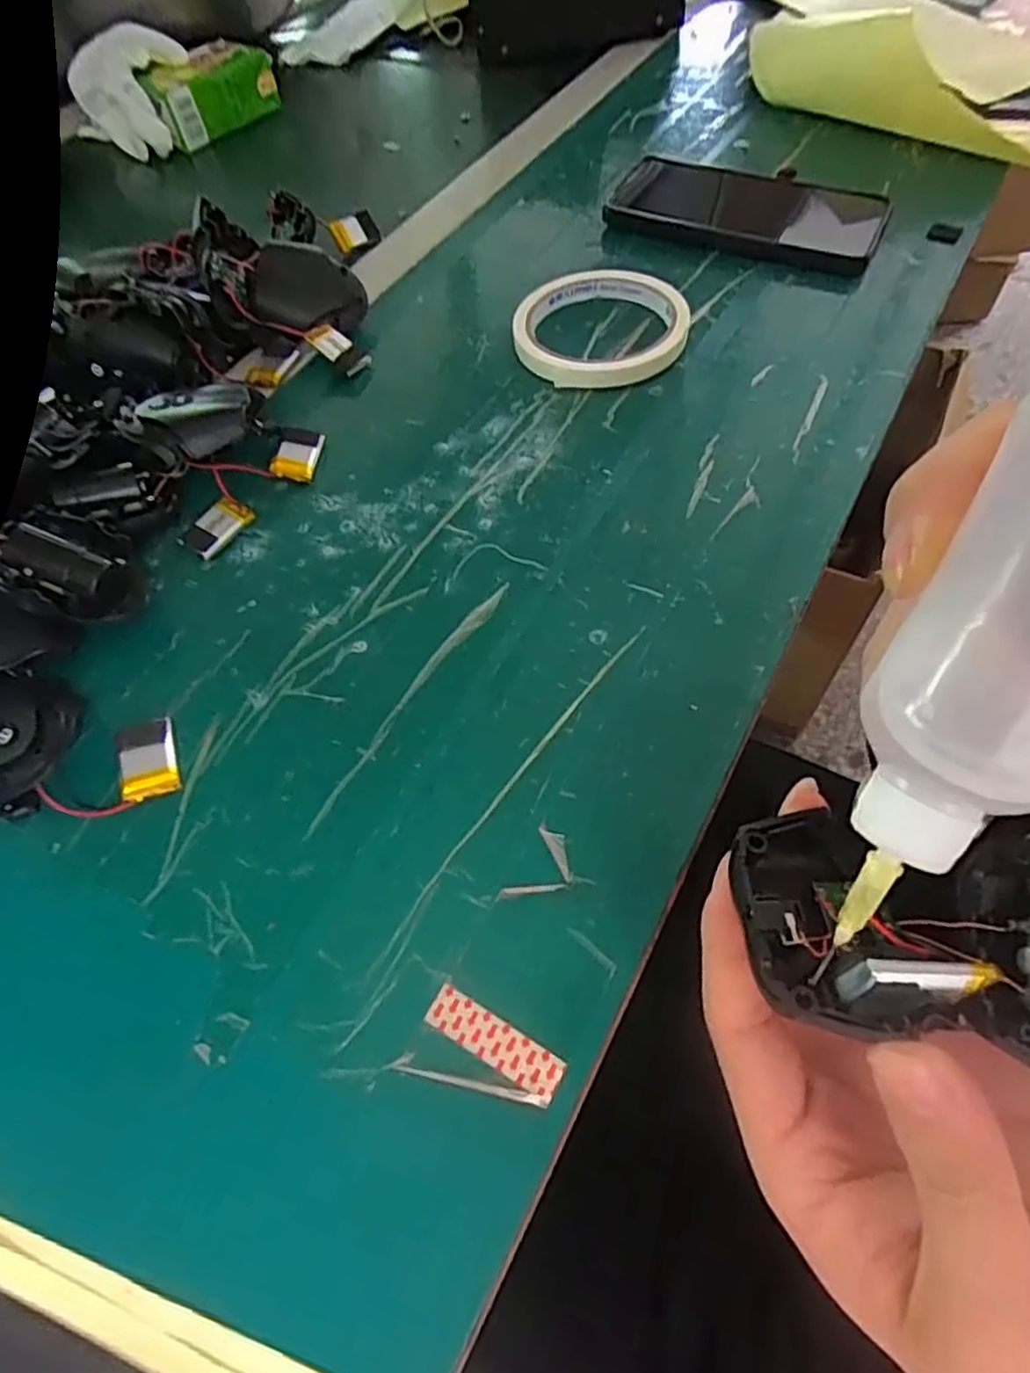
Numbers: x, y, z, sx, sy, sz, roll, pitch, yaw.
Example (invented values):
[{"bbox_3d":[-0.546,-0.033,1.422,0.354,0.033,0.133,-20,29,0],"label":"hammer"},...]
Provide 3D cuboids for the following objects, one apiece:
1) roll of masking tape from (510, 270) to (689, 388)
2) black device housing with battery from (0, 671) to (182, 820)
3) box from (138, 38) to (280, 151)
[{"bbox_3d":[0.047,-0.202,0.389,0.093,0.015,0.094,-3,58,4],"label":"roll of masking tape"},{"bbox_3d":[-0.178,0.023,0.266,0.101,0.019,0.054,15,61,14],"label":"black device housing with battery"},{"bbox_3d":[-0.271,-0.522,0.611,0.068,0.041,0.117,37,67,21],"label":"box"}]

